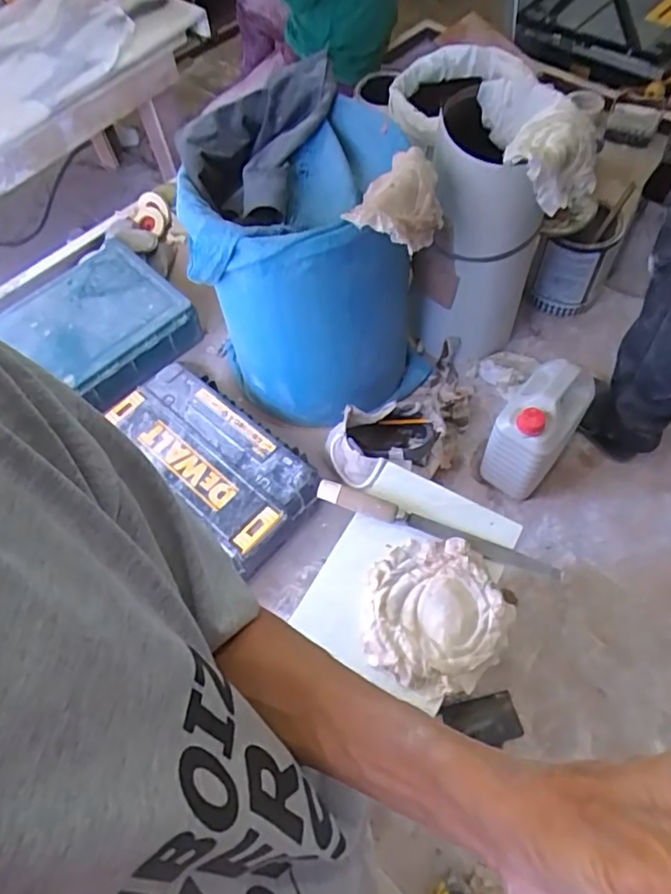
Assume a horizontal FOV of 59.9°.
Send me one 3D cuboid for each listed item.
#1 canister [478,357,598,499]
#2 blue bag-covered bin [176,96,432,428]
[{"bbox_3d":[0.352,-0.021,1.051,0.112,0.230,0.189,34,68,21],"label":"canister"},{"bbox_3d":[-0.041,-0.308,1.090,0.396,0.478,0.353,-16,60,-5],"label":"blue bag-covered bin"}]

